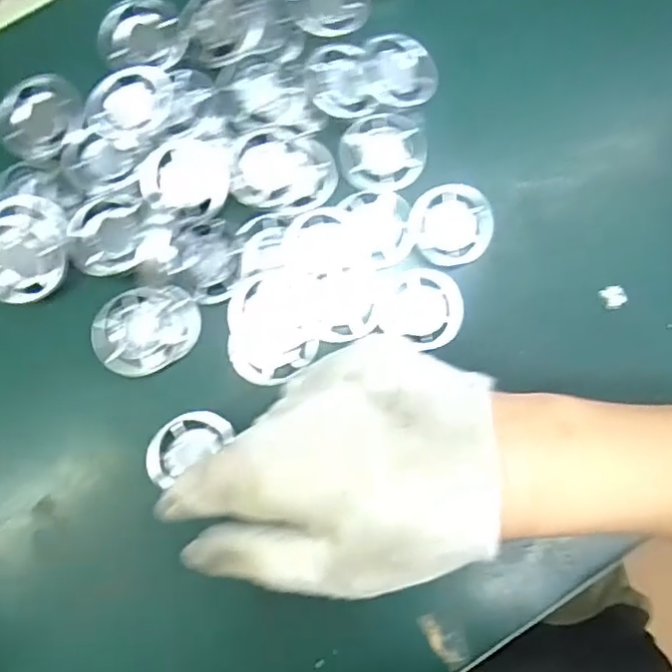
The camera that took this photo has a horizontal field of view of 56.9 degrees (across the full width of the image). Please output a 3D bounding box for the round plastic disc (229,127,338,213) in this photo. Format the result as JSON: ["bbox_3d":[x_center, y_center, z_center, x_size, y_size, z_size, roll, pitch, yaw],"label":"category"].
[{"bbox_3d":[-0.026,-0.082,0.307,0.050,0.010,0.040,2,84,-4],"label":"round plastic disc"}]

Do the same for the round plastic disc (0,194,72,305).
[{"bbox_3d":[-0.148,-0.040,0.295,0.042,0.015,0.049,16,84,-2],"label":"round plastic disc"}]

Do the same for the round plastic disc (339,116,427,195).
[{"bbox_3d":[0.025,-0.093,0.316,0.043,0.005,0.038,-9,85,-5],"label":"round plastic disc"}]

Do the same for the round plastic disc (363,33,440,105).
[{"bbox_3d":[0.033,-0.135,0.314,0.037,0.008,0.034,0,85,-4],"label":"round plastic disc"}]

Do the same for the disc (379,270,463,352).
[{"bbox_3d":[0.043,-0.015,0.308,0.041,0.006,0.035,24,83,-1],"label":"disc"}]

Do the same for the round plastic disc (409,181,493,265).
[{"bbox_3d":[0.059,-0.056,0.313,0.040,0.007,0.039,0,85,-4],"label":"round plastic disc"}]

